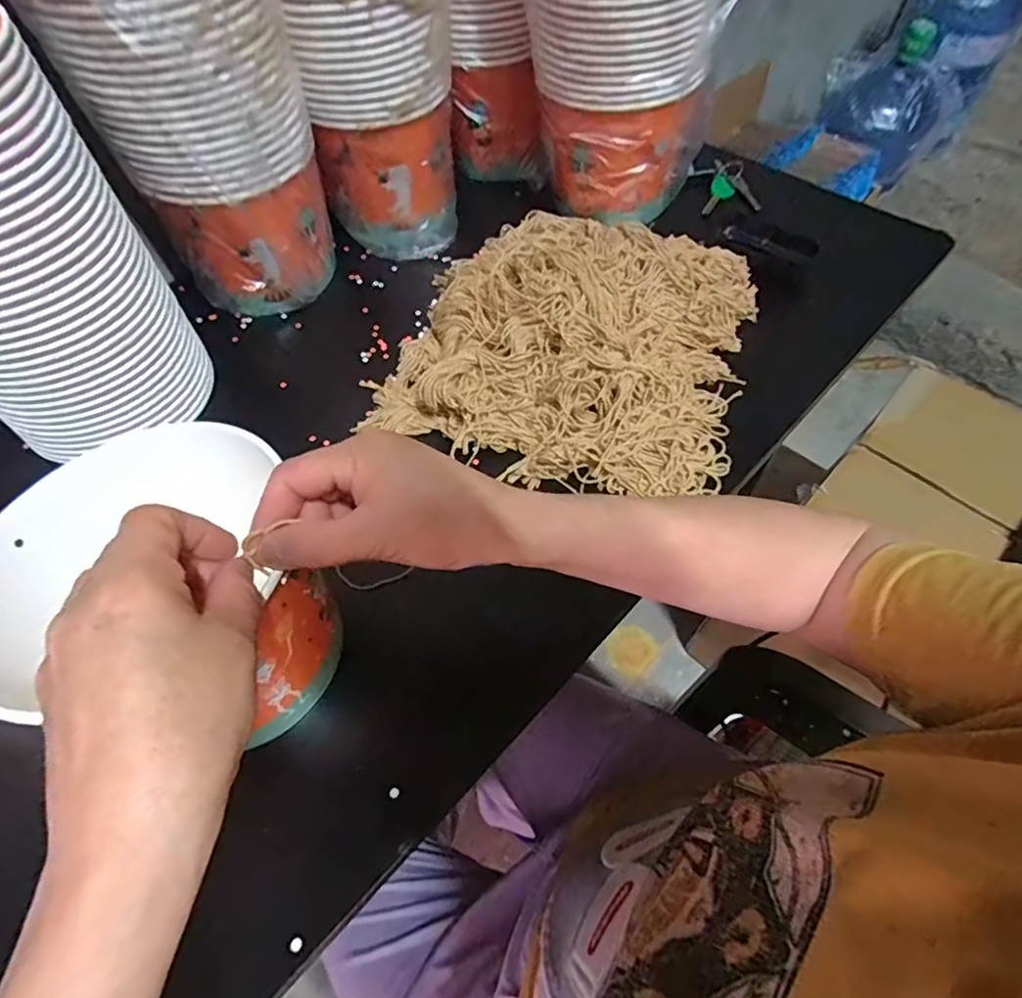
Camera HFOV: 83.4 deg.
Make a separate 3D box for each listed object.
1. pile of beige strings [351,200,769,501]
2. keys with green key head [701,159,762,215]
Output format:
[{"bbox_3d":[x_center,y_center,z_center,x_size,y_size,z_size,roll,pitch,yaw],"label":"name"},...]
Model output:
[{"bbox_3d":[0.056,-0.163,0.517,0.299,0.067,0.300,17,59,11],"label":"pile of beige strings"},{"bbox_3d":[0.262,-0.363,0.668,0.060,0.016,0.086,14,59,9],"label":"keys with green key head"}]

